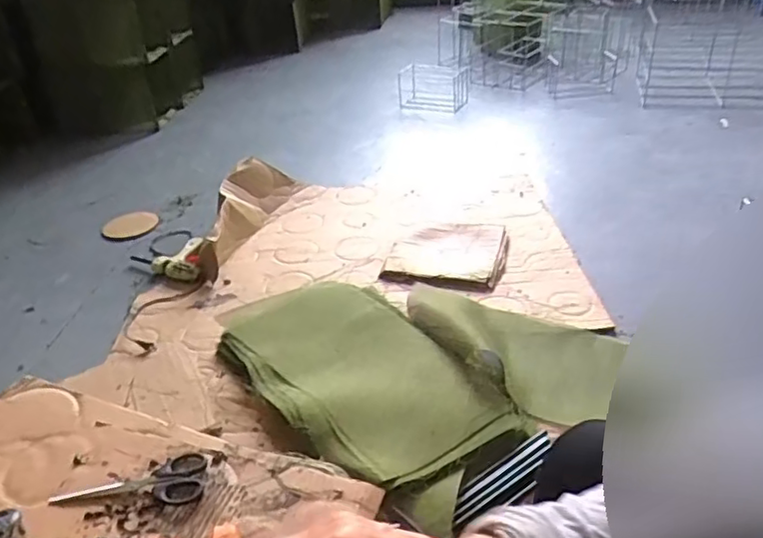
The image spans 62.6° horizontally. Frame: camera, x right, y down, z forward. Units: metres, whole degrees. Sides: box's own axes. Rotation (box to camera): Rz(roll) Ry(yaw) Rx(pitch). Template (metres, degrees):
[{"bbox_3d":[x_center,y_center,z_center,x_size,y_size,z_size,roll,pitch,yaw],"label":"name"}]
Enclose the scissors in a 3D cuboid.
[{"bbox_3d":[-0.256,0.216,0.648,0.149,0.004,0.061,-2,33,4],"label":"scissors"}]

